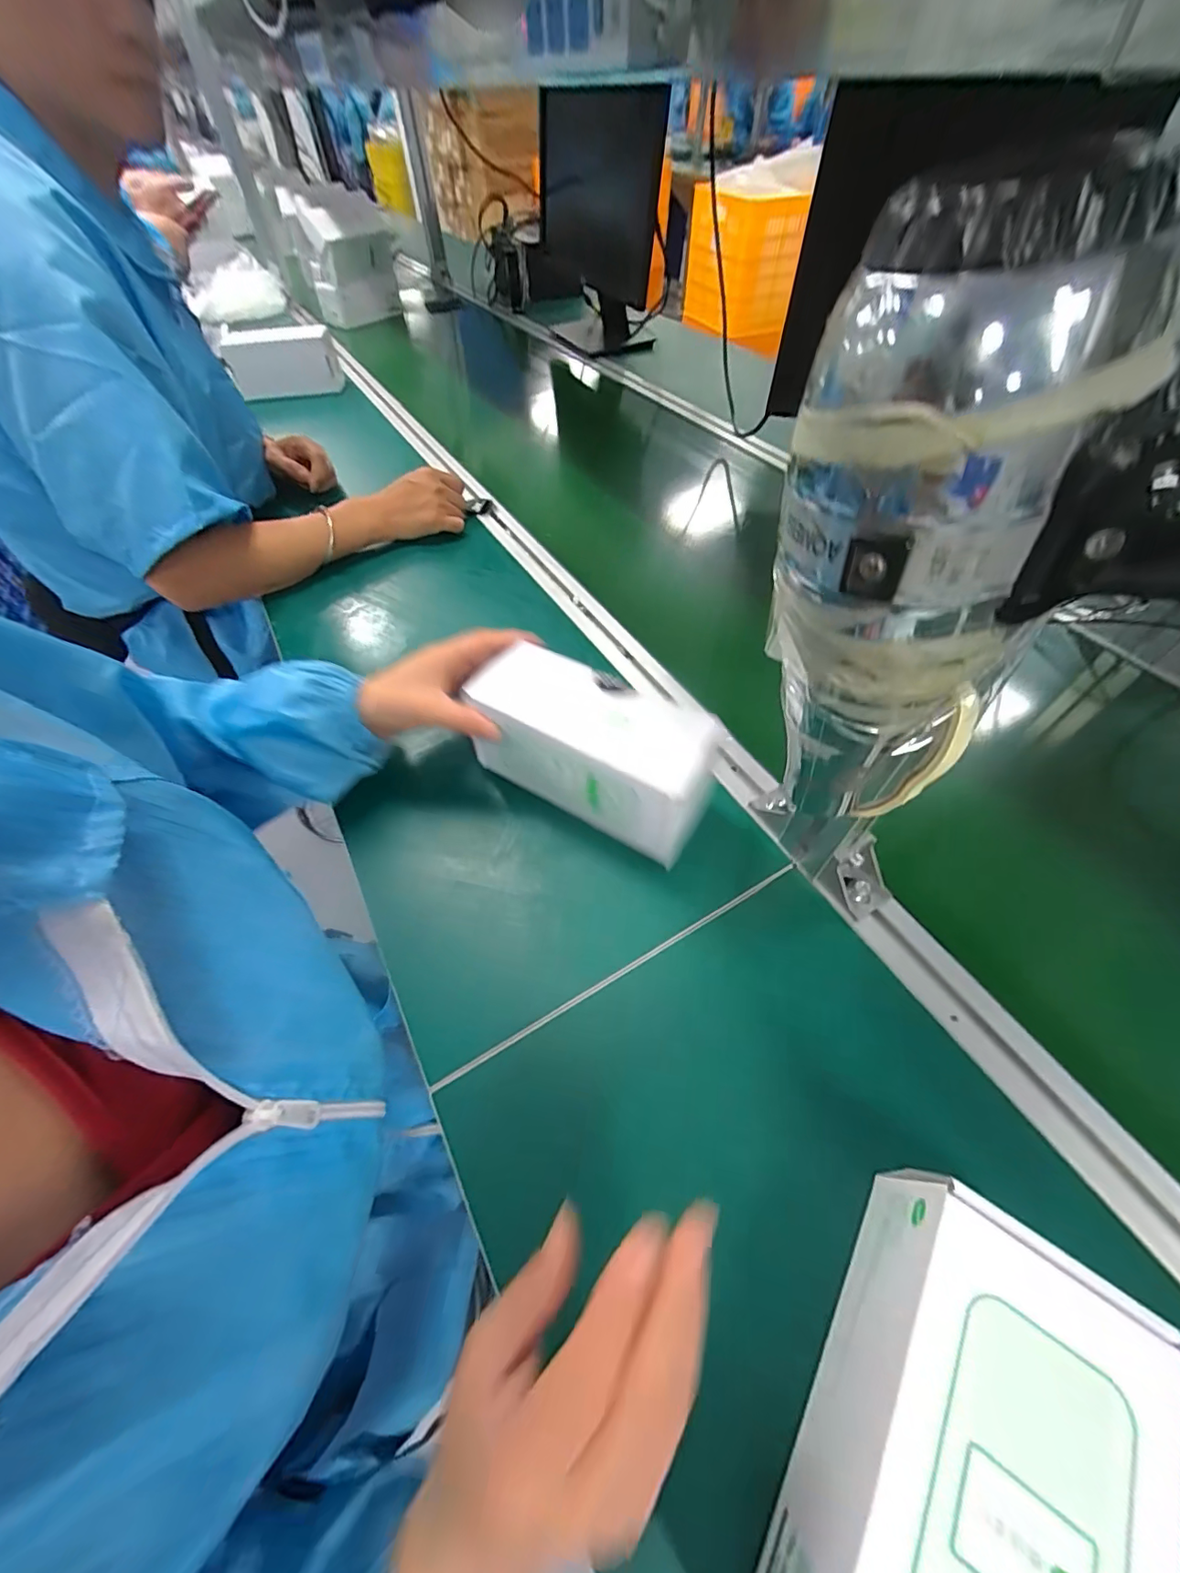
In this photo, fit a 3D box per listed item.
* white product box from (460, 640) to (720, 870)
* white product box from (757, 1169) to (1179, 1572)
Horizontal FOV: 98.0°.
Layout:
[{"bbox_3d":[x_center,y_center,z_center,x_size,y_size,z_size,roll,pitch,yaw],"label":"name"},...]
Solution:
[{"bbox_3d":[0.001,-0.031,0.399,0.187,0.090,0.081,27,59,20],"label":"white product box"},{"bbox_3d":[0.136,0.271,0.197,0.087,0.078,0.187,28,59,21],"label":"white product box"}]

